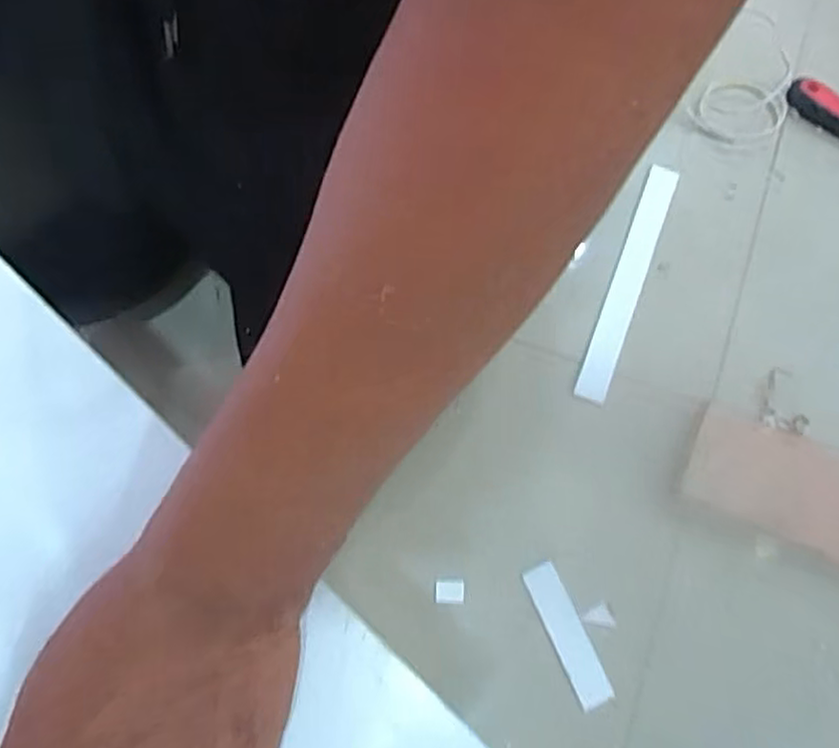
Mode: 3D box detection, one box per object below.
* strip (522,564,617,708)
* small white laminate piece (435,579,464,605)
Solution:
[{"bbox_3d":[0.114,0.200,0.533,0.026,0.004,0.106,-22,73,-7],"label":"strip"},{"bbox_3d":[0.023,0.172,0.546,0.023,0.004,0.018,2,72,1],"label":"small white laminate piece"}]

